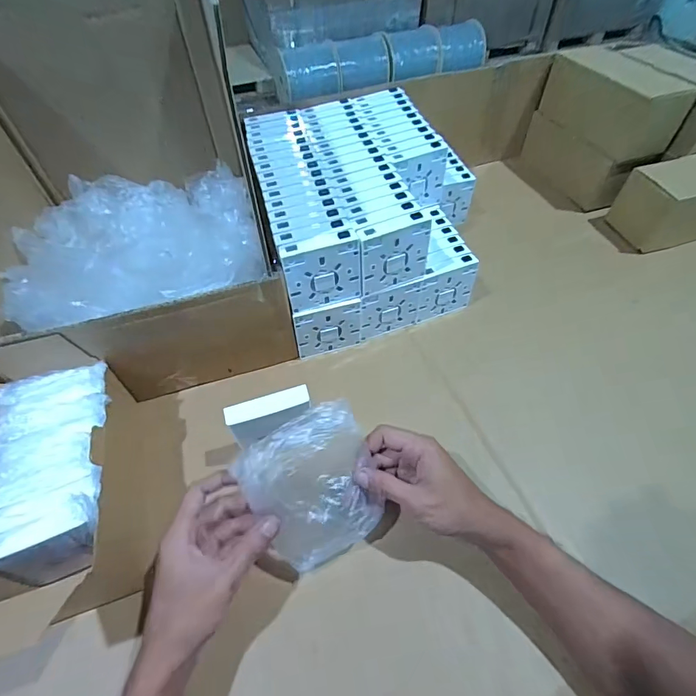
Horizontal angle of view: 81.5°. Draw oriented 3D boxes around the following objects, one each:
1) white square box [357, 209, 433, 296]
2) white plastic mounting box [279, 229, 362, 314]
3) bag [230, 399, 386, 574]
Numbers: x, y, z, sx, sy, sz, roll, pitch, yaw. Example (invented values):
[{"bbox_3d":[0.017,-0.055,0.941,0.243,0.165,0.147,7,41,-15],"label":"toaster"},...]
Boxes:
[{"bbox_3d":[0.054,-0.110,0.476,0.085,0.085,0.018,-18,51,-10],"label":"white square box"},{"bbox_3d":[-0.029,-0.085,0.462,0.085,0.086,0.018,-16,51,-9],"label":"white plastic mounting box"},{"bbox_3d":[-0.027,0.128,0.371,0.113,0.022,0.134,-27,98,-14],"label":"bag"}]

